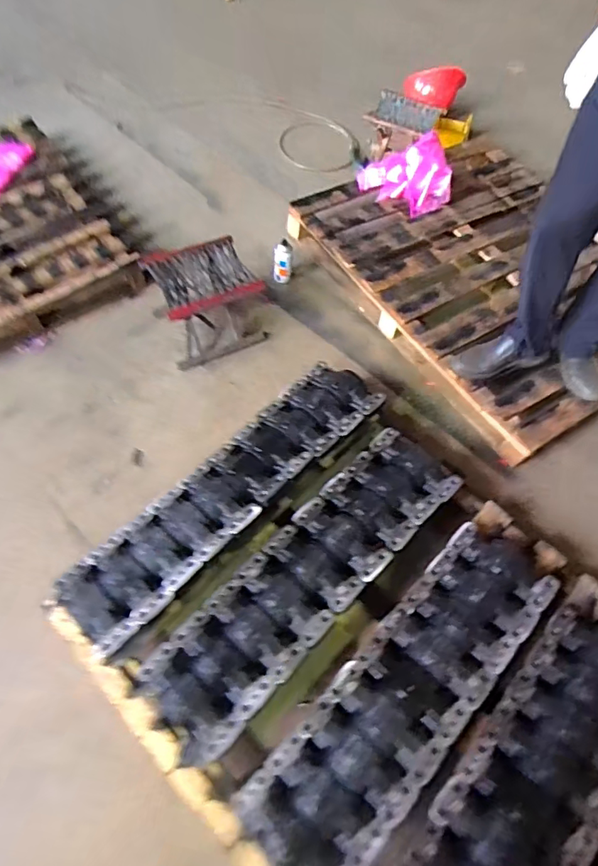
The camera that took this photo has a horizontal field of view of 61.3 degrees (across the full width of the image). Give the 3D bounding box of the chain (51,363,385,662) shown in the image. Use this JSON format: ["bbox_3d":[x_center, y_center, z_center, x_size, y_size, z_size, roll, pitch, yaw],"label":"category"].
[{"bbox_3d":[-0.158,0.125,1.152,0.210,0.103,0.826,42,66,18],"label":"chain"}]

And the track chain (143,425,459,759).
[{"bbox_3d":[0.021,0.300,1.101,0.238,0.103,0.799,41,66,18],"label":"track chain"}]

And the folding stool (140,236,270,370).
[{"bbox_3d":[-0.294,-0.405,1.568,0.306,0.236,0.285,-26,65,-18],"label":"folding stool"}]

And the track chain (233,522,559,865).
[{"bbox_3d":[0.230,0.489,1.005,0.227,0.101,0.785,41,65,18],"label":"track chain"}]

